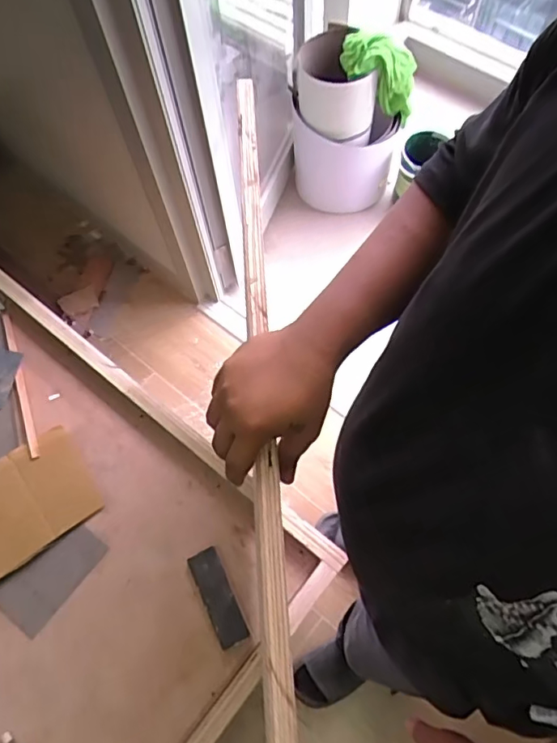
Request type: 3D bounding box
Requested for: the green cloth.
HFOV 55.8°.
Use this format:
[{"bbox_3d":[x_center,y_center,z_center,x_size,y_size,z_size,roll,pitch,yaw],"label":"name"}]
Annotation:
[{"bbox_3d":[0.272,-0.781,1.419,0.208,0.248,0.078,1,65,2],"label":"green cloth"}]

